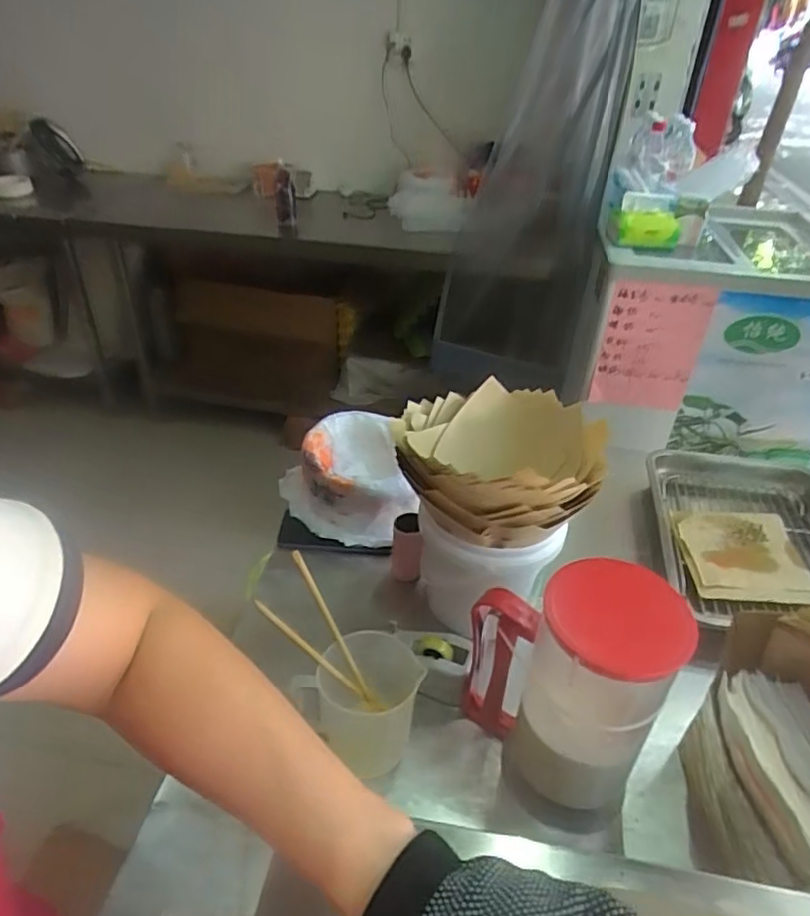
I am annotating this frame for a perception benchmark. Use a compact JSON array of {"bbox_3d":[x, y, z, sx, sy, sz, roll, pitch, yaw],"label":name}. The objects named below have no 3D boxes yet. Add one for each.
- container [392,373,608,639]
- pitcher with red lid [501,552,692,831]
[{"bbox_3d":[0.096,0.062,0.718,0.209,0.239,0.202,4,36,2],"label":"container"},{"bbox_3d":[0.161,0.212,0.556,0.106,0.232,0.100,19,39,21],"label":"pitcher with red lid"}]

